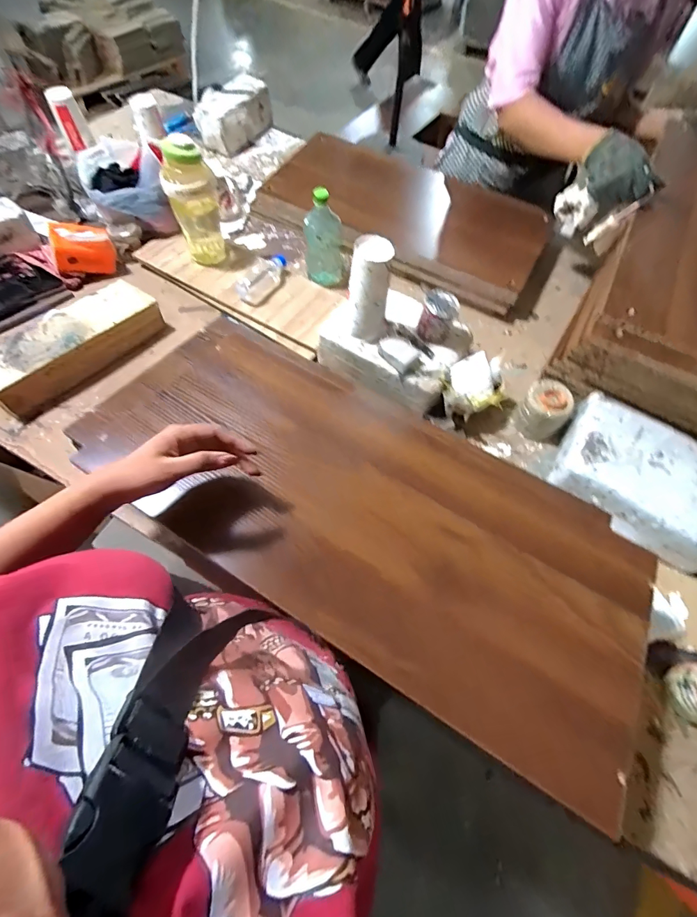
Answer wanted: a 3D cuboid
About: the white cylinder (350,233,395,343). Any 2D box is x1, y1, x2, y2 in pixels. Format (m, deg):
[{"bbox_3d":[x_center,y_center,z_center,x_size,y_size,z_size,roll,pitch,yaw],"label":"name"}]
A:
[{"bbox_3d":[0.037,-0.290,0.759,0.079,0.212,0.072,10,61,2],"label":"white cylinder"}]

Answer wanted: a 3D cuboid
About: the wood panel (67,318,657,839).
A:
[{"bbox_3d":[0.015,0.045,0.549,0.755,0.016,0.357,29,56,13],"label":"wood panel"}]

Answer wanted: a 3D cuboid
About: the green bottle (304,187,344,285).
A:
[{"bbox_3d":[-0.057,-0.482,0.916,0.087,0.201,0.062,4,61,-2],"label":"green bottle"}]

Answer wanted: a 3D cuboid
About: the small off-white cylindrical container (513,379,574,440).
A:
[{"bbox_3d":[0.380,-0.096,0.797,0.091,0.094,0.085,33,64,13],"label":"small off-white cylindrical container"}]

